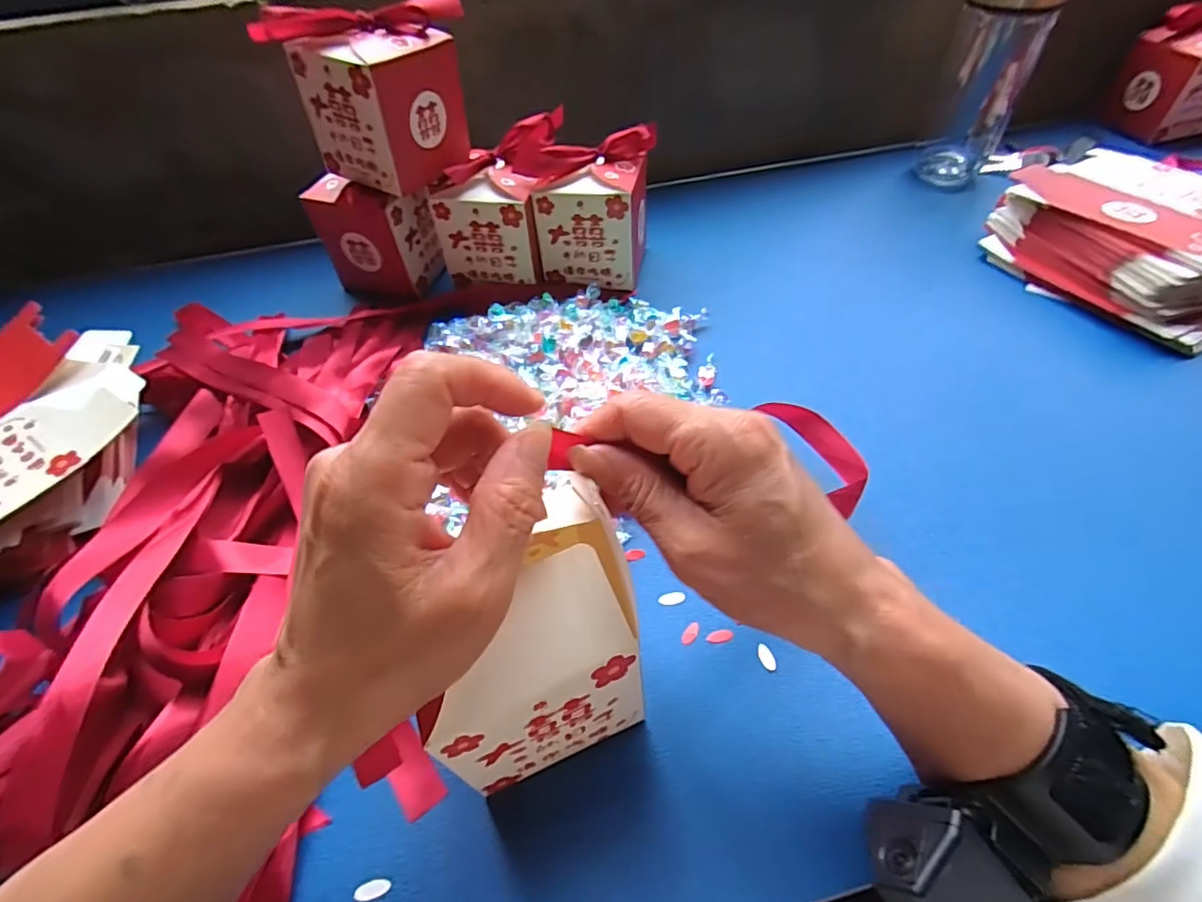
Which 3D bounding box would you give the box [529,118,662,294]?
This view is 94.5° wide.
[{"bbox_3d":[-0.005,-0.205,0.473,0.090,0.102,0.071,3,50,7],"label":"box"}]

